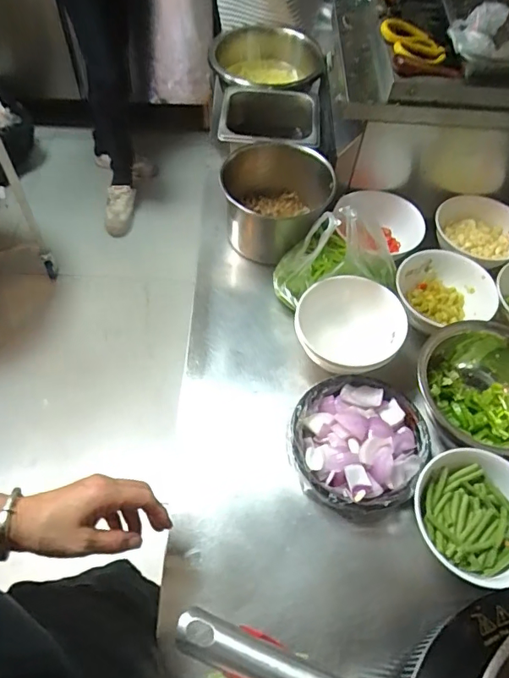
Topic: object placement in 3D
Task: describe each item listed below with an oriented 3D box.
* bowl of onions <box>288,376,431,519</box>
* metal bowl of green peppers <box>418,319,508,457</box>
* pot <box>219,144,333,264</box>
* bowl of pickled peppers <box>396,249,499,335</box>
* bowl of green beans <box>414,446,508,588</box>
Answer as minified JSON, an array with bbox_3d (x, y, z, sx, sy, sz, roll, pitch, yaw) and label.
[{"bbox_3d":[0.125,0.134,0.613,0.158,0.058,0.169,2,57,-2],"label":"bowl of onions"},{"bbox_3d":[0.301,0.057,0.633,0.167,0.105,0.168,2,57,-2],"label":"metal bowl of green peppers"},{"bbox_3d":[0.032,-0.217,0.809,0.178,0.121,0.179,7,57,1],"label":"pot"},{"bbox_3d":[0.278,-0.071,0.725,0.125,0.064,0.116,2,57,-2],"label":"bowl of pickled peppers"},{"bbox_3d":[0.249,0.194,0.544,0.137,0.065,0.144,30,60,15],"label":"bowl of green beans"}]

